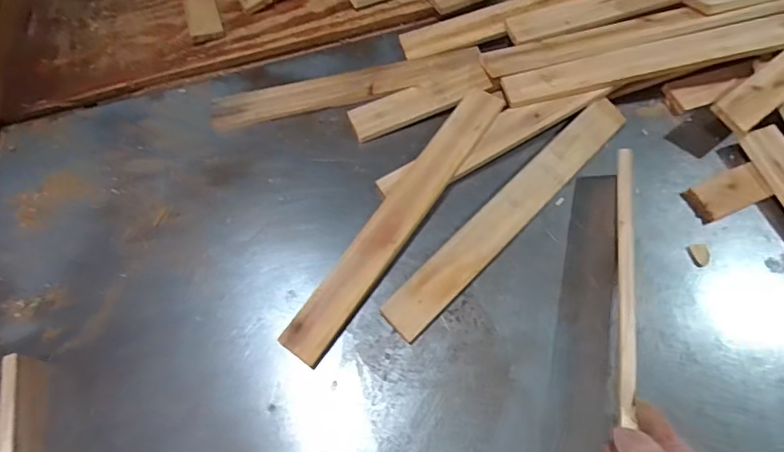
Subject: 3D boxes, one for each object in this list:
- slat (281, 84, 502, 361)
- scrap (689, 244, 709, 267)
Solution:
[{"bbox_3d":[0.011,-0.016,0.657,0.063,0.017,0.468,36,75,4],"label":"slat"},{"bbox_3d":[0.436,0.041,0.650,0.027,0.010,0.031,-11,63,-3],"label":"scrap"}]

